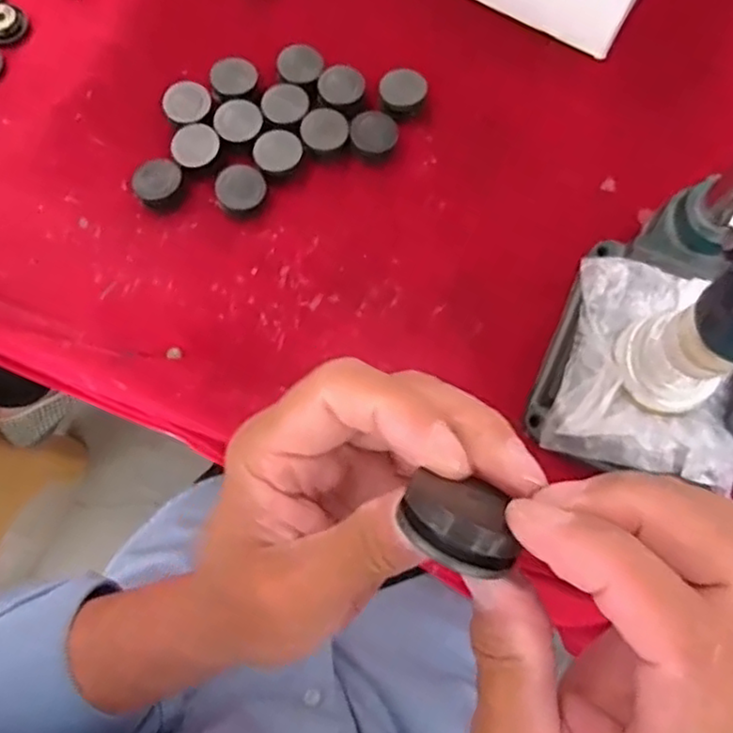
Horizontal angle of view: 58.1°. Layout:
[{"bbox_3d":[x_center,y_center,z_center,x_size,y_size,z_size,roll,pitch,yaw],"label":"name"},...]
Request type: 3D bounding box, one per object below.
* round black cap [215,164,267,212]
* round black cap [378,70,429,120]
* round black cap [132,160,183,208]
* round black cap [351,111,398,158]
[{"bbox_3d":[-0.085,-0.120,0.446,0.033,0.010,0.032,0,76,-1],"label":"round black cap"},{"bbox_3d":[0.026,-0.191,0.463,0.033,0.019,0.026,4,76,0],"label":"round black cap"},{"bbox_3d":[-0.141,-0.124,0.446,0.031,0.018,0.028,-36,79,-9],"label":"round black cap"},{"bbox_3d":[0.005,-0.161,0.458,0.032,0.017,0.027,-8,76,-3],"label":"round black cap"}]

